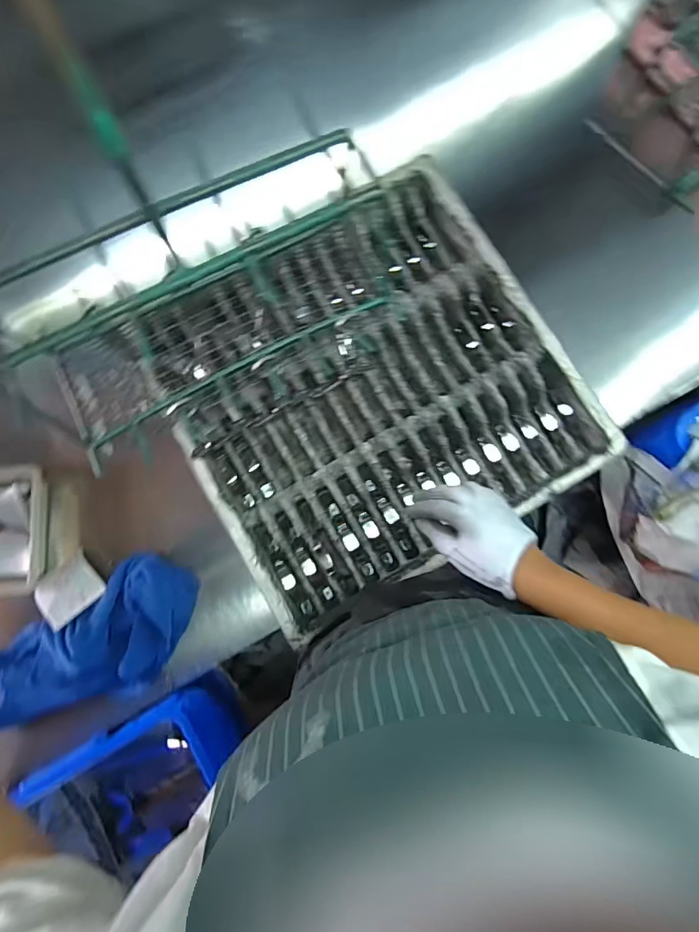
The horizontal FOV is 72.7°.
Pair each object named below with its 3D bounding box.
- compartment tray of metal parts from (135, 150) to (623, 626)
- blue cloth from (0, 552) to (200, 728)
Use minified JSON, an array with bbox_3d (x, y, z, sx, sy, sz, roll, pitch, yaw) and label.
[{"bbox_3d":[0.029,-0.112,0.699,0.529,0.074,0.516,-29,83,-5],"label":"compartment tray of metal parts"},{"bbox_3d":[-0.364,0.263,0.672,0.316,0.058,0.159,-35,84,-6],"label":"blue cloth"}]

